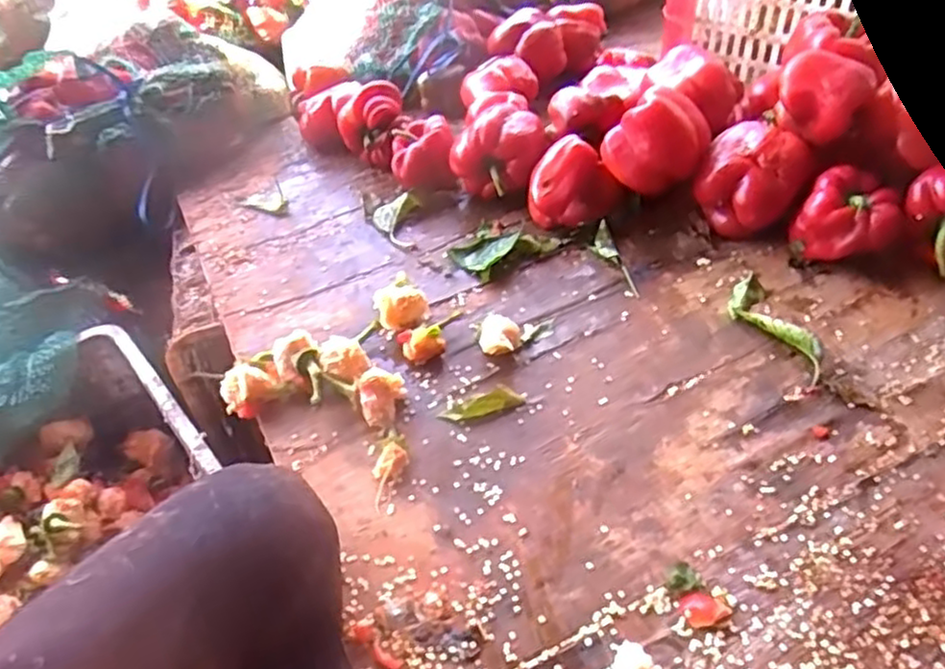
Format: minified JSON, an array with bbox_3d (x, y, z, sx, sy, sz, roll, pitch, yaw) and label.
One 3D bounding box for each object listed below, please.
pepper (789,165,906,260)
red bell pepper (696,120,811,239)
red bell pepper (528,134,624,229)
[{"bbox_3d":[0.367,-0.109,0.695,0.089,0.075,0.080,27,54,28],"label":"pepper"},{"bbox_3d":[0.285,-0.156,0.731,0.084,0.098,0.087,-3,46,3],"label":"red bell pepper"},{"bbox_3d":[0.106,-0.159,0.769,0.081,0.077,0.088,-30,50,-21],"label":"red bell pepper"}]

